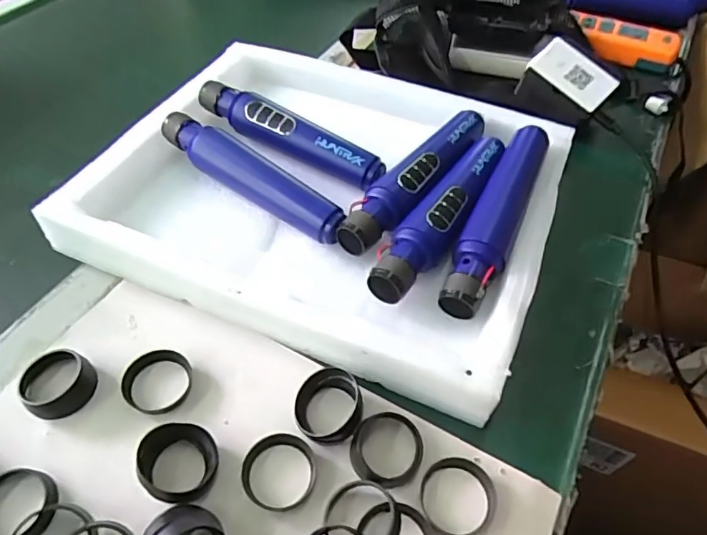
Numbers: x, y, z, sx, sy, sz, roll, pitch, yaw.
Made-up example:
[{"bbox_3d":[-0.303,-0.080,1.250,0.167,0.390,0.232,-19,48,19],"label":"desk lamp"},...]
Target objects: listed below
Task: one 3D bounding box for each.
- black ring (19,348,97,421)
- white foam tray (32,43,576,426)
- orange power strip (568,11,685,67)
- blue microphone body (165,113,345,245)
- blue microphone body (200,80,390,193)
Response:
[{"bbox_3d":[-0.193,0.077,0.337,0.038,0.018,0.042,31,57,21],"label":"black ring"},{"bbox_3d":[-0.021,-0.067,0.436,0.350,0.060,0.284,20,53,13],"label":"white foam tray"},{"bbox_3d":[0.317,-0.267,0.606,0.119,0.028,0.052,19,53,13],"label":"orange power strip"},{"bbox_3d":[-0.088,-0.076,0.423,0.190,0.032,0.033,34,58,23],"label":"blue microphone body"},{"bbox_3d":[-0.060,-0.121,0.455,0.191,0.034,0.029,27,55,18],"label":"blue microphone body"}]

